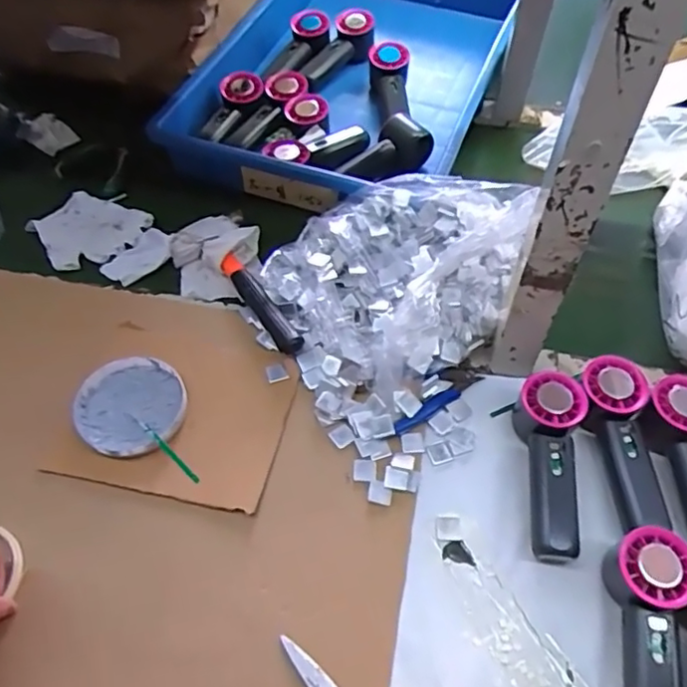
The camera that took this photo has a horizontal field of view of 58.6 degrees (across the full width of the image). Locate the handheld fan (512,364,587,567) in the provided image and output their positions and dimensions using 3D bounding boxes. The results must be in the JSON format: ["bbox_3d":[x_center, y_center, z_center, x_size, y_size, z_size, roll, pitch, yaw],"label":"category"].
[{"bbox_3d":[0.182,0.107,0.540,0.050,0.049,0.158,4,67,3],"label":"handheld fan"}]

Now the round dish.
[{"bbox_3d":[-0.201,0.059,0.580,0.098,0.013,0.104,0,51,0],"label":"round dish"}]

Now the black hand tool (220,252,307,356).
[{"bbox_3d":[-0.088,-0.047,0.645,0.027,0.021,0.153,-24,55,-19],"label":"black hand tool"}]

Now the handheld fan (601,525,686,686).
[{"bbox_3d":[0.227,0.219,0.451,0.055,0.037,0.161,8,69,6],"label":"handheld fan"}]

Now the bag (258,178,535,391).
[{"bbox_3d":[0.060,-0.078,0.636,0.259,0.100,0.223,-18,53,-14],"label":"bag"}]

